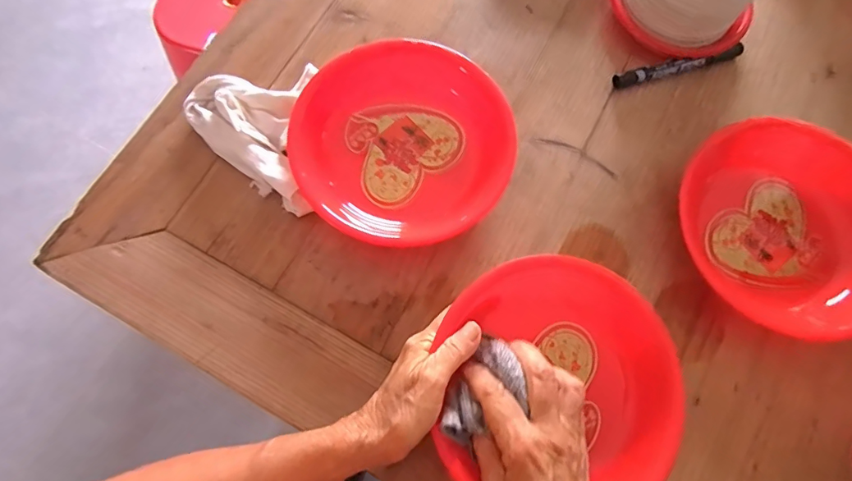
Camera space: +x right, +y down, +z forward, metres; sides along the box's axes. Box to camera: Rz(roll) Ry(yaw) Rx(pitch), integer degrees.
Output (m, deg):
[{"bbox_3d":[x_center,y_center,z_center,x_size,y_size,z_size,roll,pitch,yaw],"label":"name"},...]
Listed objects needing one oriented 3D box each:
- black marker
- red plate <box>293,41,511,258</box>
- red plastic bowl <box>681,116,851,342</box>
[{"bbox_3d":[0.253,-0.174,0.477,0.141,0.018,0.014,-16,74,-6],"label":"black marker"},{"bbox_3d":[-0.019,-0.085,0.426,0.183,0.056,0.171,0,73,-1],"label":"red plate"},{"bbox_3d":[0.316,-0.014,0.416,0.163,0.050,0.193,-20,74,-6],"label":"red plastic bowl"}]

